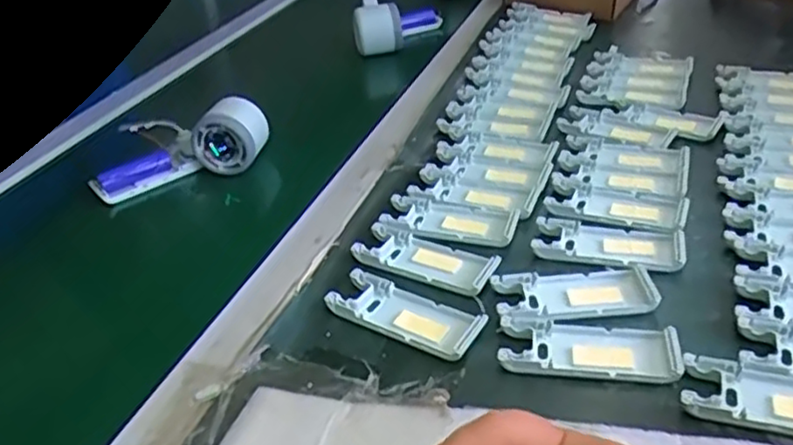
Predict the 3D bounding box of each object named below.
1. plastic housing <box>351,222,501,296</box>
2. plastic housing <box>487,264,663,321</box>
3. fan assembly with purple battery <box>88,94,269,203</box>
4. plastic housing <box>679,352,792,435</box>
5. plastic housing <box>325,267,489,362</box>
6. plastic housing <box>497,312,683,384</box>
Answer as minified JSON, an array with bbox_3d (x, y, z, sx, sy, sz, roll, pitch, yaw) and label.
[{"bbox_3d":[0.022,0.025,0.504,0.104,0.010,0.046,14,38,26],"label":"plastic housing"},{"bbox_3d":[0.119,0.047,0.458,0.104,0.010,0.044,-5,34,1],"label":"plastic housing"},{"bbox_3d":[-0.200,-0.068,0.637,0.160,0.058,0.049,-21,35,1],"label":"fan assembly with purple battery"},{"bbox_3d":[0.213,0.098,0.375,0.103,0.012,0.042,8,36,19],"label":"plastic housing"},{"bbox_3d":[0.007,0.058,0.455,0.103,0.010,0.044,16,39,28],"label":"plastic housing"},{"bbox_3d":[0.117,0.077,0.421,0.102,0.014,0.045,3,35,12],"label":"plastic housing"}]

